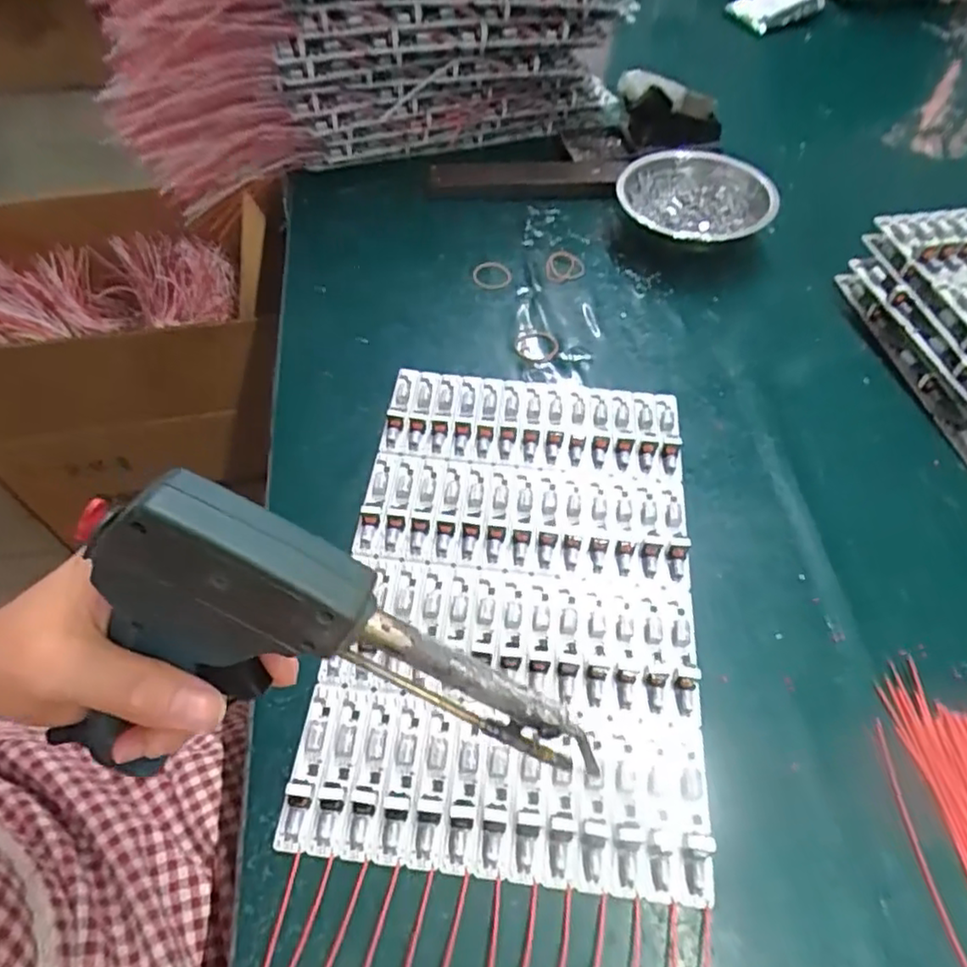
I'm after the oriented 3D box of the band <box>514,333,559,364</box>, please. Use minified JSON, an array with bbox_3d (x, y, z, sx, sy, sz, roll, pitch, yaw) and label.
[{"bbox_3d":[0.039,-0.099,0.473,0.031,0.006,0.028,-3,55,1],"label":"band"}]

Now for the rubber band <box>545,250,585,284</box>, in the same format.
[{"bbox_3d":[0.068,-0.179,0.531,0.032,0.007,0.037,5,56,7],"label":"rubber band"}]

